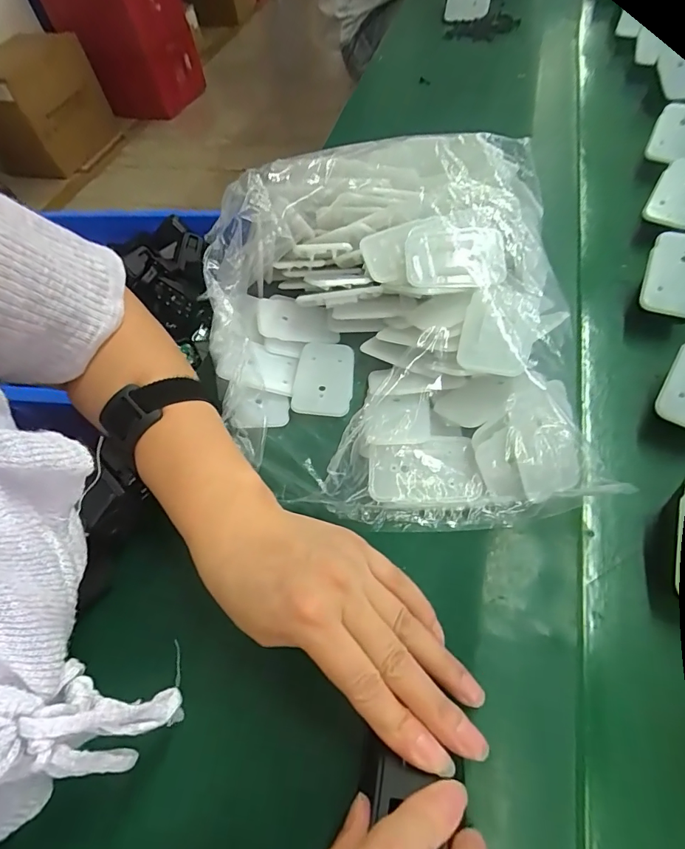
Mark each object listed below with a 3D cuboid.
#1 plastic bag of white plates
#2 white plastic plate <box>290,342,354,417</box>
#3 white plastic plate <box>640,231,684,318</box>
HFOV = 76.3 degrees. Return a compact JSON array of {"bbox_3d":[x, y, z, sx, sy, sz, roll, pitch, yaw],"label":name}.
[{"bbox_3d":[0.024,-0.088,0.311,0.253,0.093,0.300,-1,58,4],"label":"plastic bag of white plates"},{"bbox_3d":[-0.014,-0.036,0.339,0.044,0.005,0.065,4,59,7],"label":"white plastic plate"},{"bbox_3d":[0.246,-0.109,0.317,0.043,0.007,0.061,18,87,20],"label":"white plastic plate"}]

